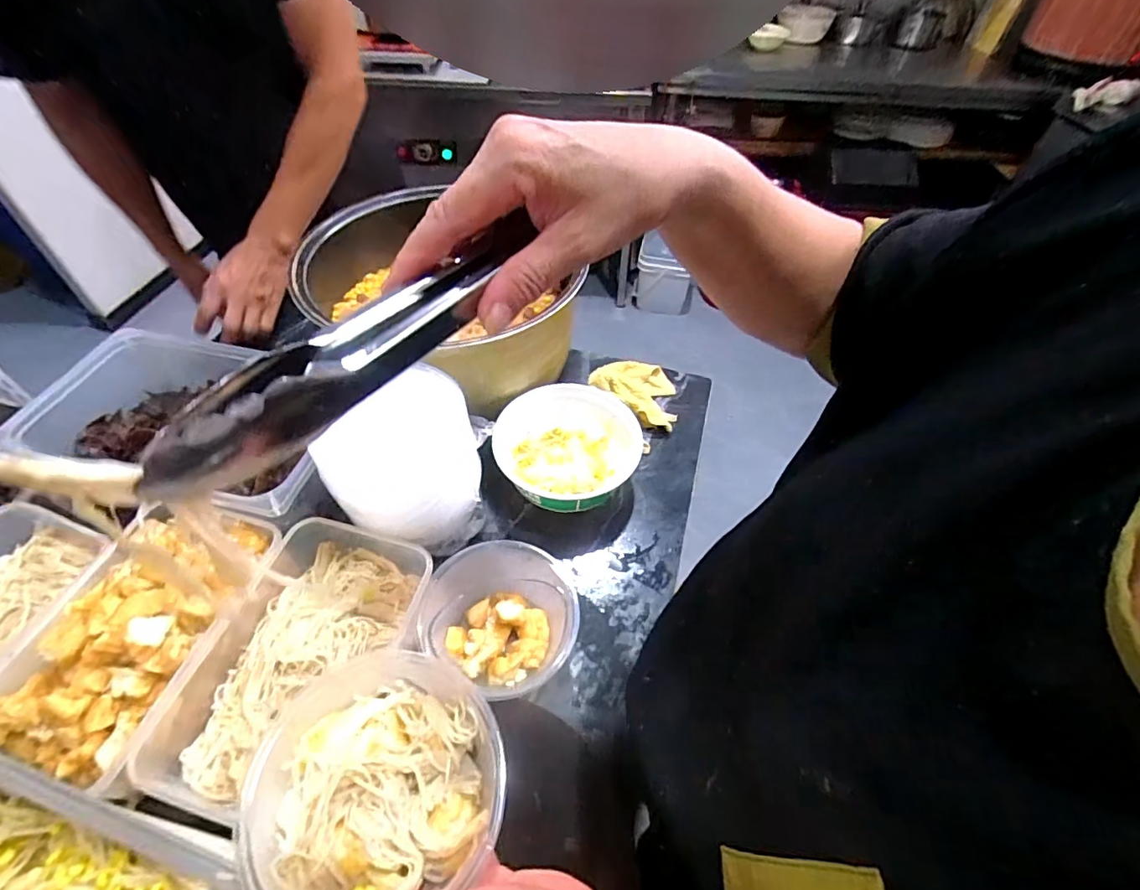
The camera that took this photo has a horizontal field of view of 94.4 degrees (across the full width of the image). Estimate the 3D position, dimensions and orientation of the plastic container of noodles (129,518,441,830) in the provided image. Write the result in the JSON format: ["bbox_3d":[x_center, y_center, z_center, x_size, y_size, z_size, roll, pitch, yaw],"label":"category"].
[{"bbox_3d":[-0.238,0.187,0.477,0.173,0.054,0.230,11,51,7],"label":"plastic container of noodles"}]

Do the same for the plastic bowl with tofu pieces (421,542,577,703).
[{"bbox_3d":[-0.064,0.167,0.507,0.152,0.067,0.125,-2,51,-4],"label":"plastic bowl with tofu pieces"}]

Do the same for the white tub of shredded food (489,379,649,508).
[{"bbox_3d":[0.005,-0.001,0.644,0.170,0.071,0.146,-20,54,-18],"label":"white tub of shredded food"}]

